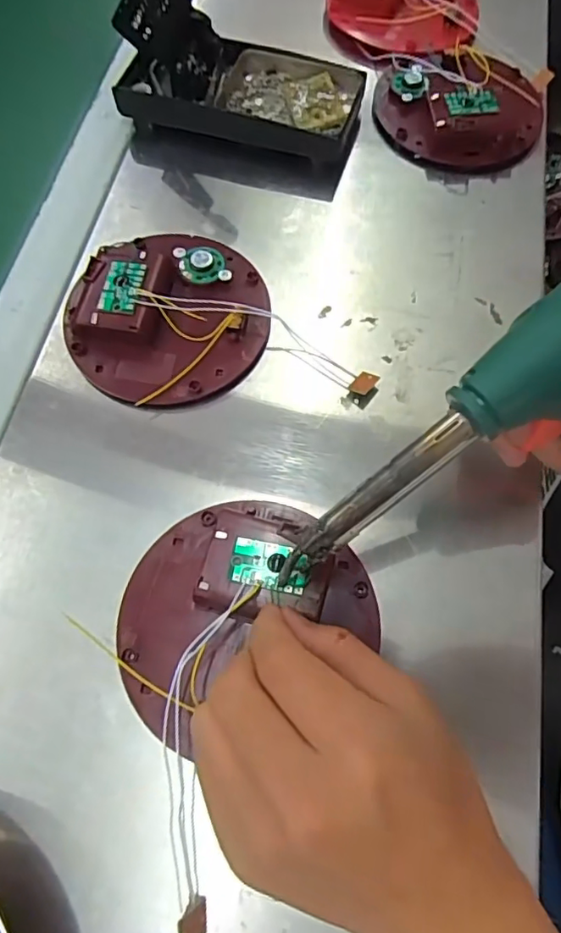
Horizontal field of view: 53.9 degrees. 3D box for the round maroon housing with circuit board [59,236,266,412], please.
[{"bbox_3d":[-0.064,-0.092,0.326,0.110,0.023,0.118,0,68,0],"label":"round maroon housing with circuit board"}]

